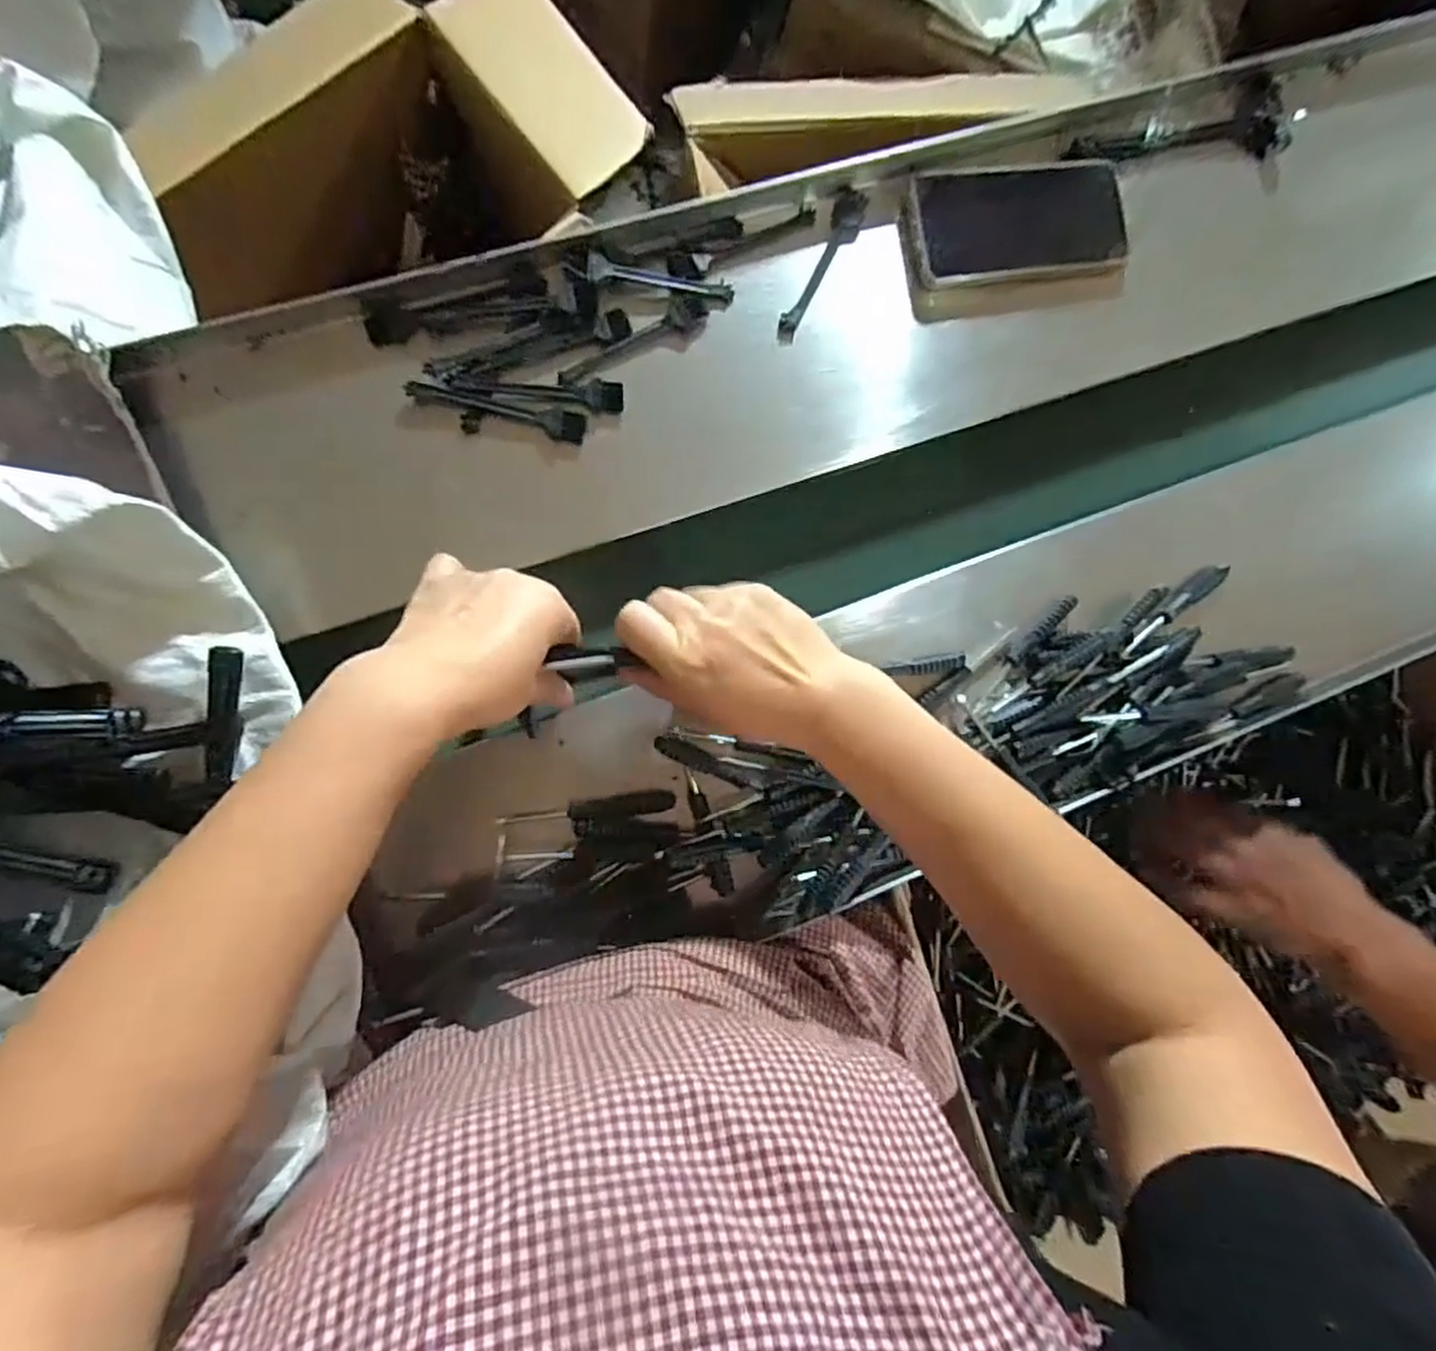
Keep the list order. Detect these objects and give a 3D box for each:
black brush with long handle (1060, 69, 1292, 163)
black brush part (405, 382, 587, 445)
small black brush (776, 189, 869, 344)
[{"bbox_3d":[0.334,-0.388,0.524,0.170,0.017,0.052,-20,92,-8],"label":"black brush with long handle"},{"bbox_3d":[-0.137,-0.166,0.453,0.106,0.004,0.018,9,104,-16],"label":"black brush part"},{"bbox_3d":[0.071,-0.278,0.492,0.024,0.013,0.118,24,86,-7],"label":"small black brush"}]

